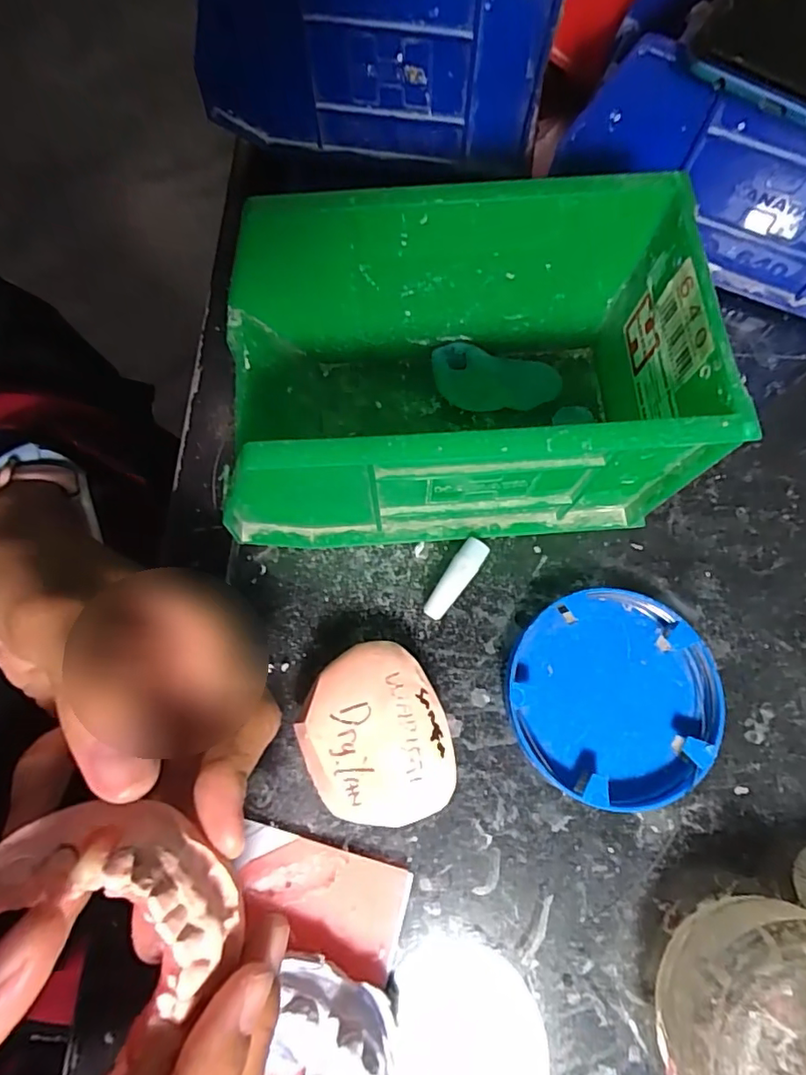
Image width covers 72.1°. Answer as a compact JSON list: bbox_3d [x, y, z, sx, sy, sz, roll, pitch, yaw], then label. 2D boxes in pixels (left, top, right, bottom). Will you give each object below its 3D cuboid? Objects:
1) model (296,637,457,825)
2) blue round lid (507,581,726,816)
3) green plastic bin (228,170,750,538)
[{"bbox_3d":[-0.010,0.074,0.209,0.050,0.032,0.062,-23,74,-6],"label":"model"},{"bbox_3d":[0.082,0.062,0.218,0.078,0.016,0.078,0,73,1],"label":"blue round lid"},{"bbox_3d":[0.017,-0.056,0.215,0.163,0.093,0.095,-4,73,0],"label":"green plastic bin"}]

